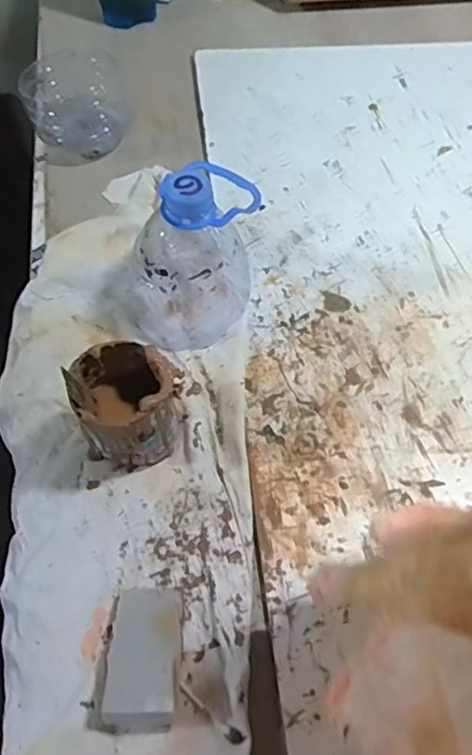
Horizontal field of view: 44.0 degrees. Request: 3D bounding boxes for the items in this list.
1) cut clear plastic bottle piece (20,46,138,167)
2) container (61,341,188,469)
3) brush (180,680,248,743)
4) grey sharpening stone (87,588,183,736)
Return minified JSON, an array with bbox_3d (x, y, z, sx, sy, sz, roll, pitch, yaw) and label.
[{"bbox_3d":[-0.164,-0.286,0.609,0.106,0.071,0.107,-10,57,-9],"label":"cut clear plastic bottle piece"},{"bbox_3d":[-0.072,0.020,0.394,0.068,0.083,0.068,3,56,0],"label":"container"},{"bbox_3d":[-0.015,0.187,0.327,0.046,0.005,0.007,34,62,19],"label":"brush"},{"bbox_3d":[-0.054,0.160,0.335,0.044,0.026,0.075,6,56,2],"label":"grey sharpening stone"}]

